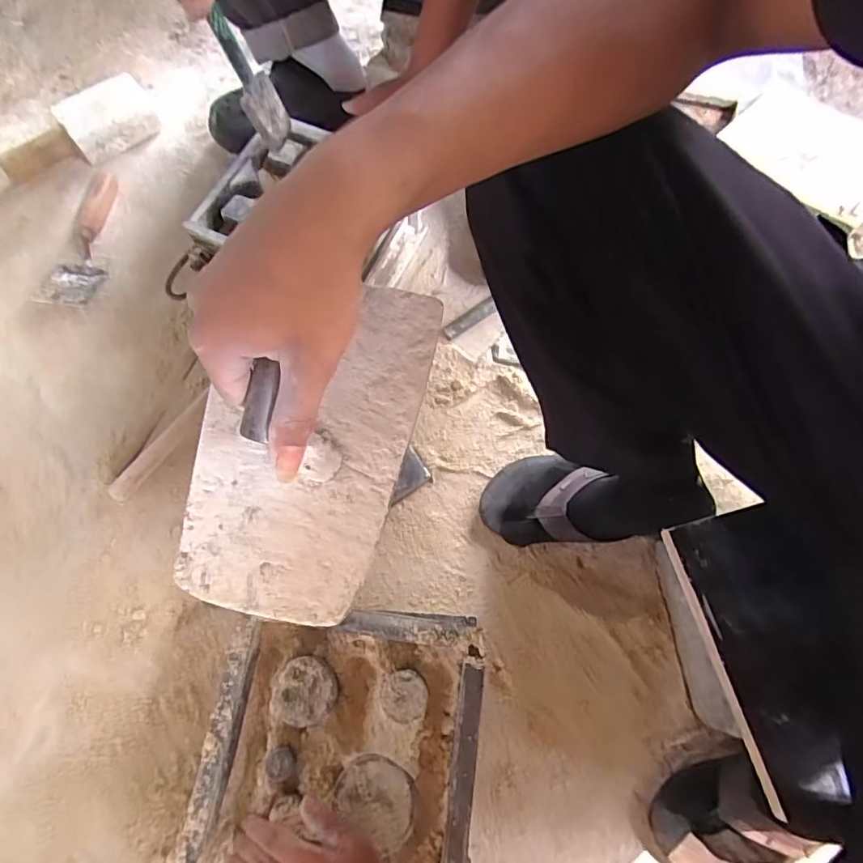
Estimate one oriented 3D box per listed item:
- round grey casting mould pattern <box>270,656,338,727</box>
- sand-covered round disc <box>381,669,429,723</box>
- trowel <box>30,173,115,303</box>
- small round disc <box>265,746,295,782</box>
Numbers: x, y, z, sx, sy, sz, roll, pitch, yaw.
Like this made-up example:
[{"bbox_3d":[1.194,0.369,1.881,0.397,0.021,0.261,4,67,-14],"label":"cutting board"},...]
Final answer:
[{"bbox_3d":[-0.120,0.244,0.494,0.060,0.008,0.057,0,70,-2],"label":"round grey casting mould pattern"},{"bbox_3d":[-0.025,0.247,0.491,0.042,0.008,0.043,-1,66,3],"label":"sand-covered round disc"},{"bbox_3d":[-0.517,-0.283,0.784,0.062,0.058,0.247,0,70,-2],"label":"trowel"},{"bbox_3d":[-0.137,0.300,0.474,0.023,0.015,0.026,-26,67,-8],"label":"small round disc"}]

